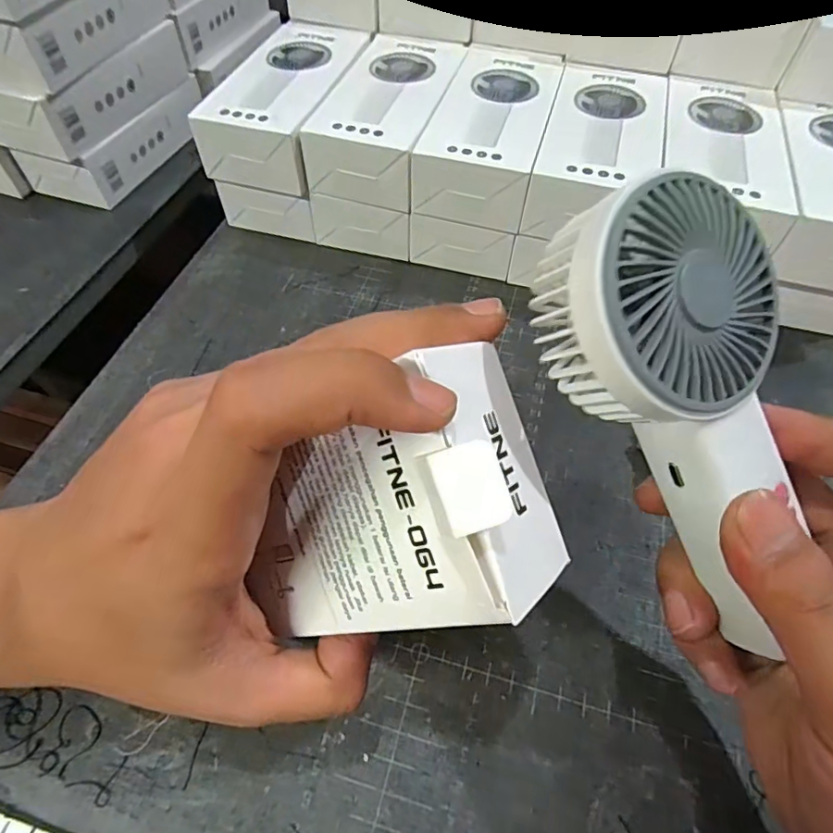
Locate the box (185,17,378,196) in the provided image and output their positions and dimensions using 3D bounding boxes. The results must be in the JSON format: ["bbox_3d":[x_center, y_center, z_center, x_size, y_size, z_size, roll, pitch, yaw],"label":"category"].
[{"bbox_3d":[-0.084,-0.221,0.366,0.070,0.042,0.146,15,56,9],"label":"box"}]

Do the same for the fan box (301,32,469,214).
[{"bbox_3d":[-0.016,-0.205,0.357,0.069,0.041,0.139,15,56,9],"label":"fan box"}]

